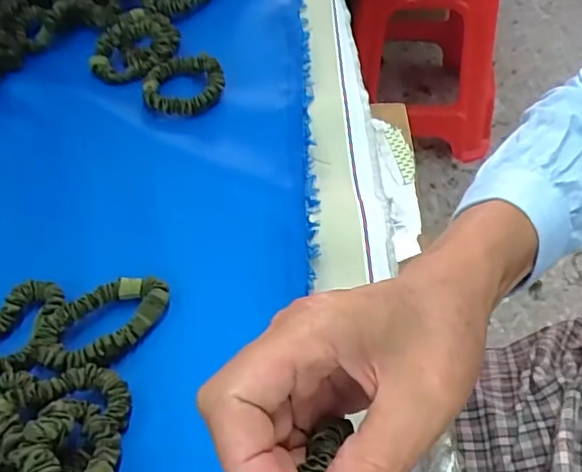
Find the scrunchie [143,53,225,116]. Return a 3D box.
[{"bbox_3d":[-0.091,-0.131,0.468,0.066,0.022,0.066,-13,51,-6],"label":"scrunchie"}]

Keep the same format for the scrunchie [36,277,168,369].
[{"bbox_3d":[-0.113,0.051,0.339,0.081,0.014,0.041,-34,56,-21],"label":"scrunchie"}]

